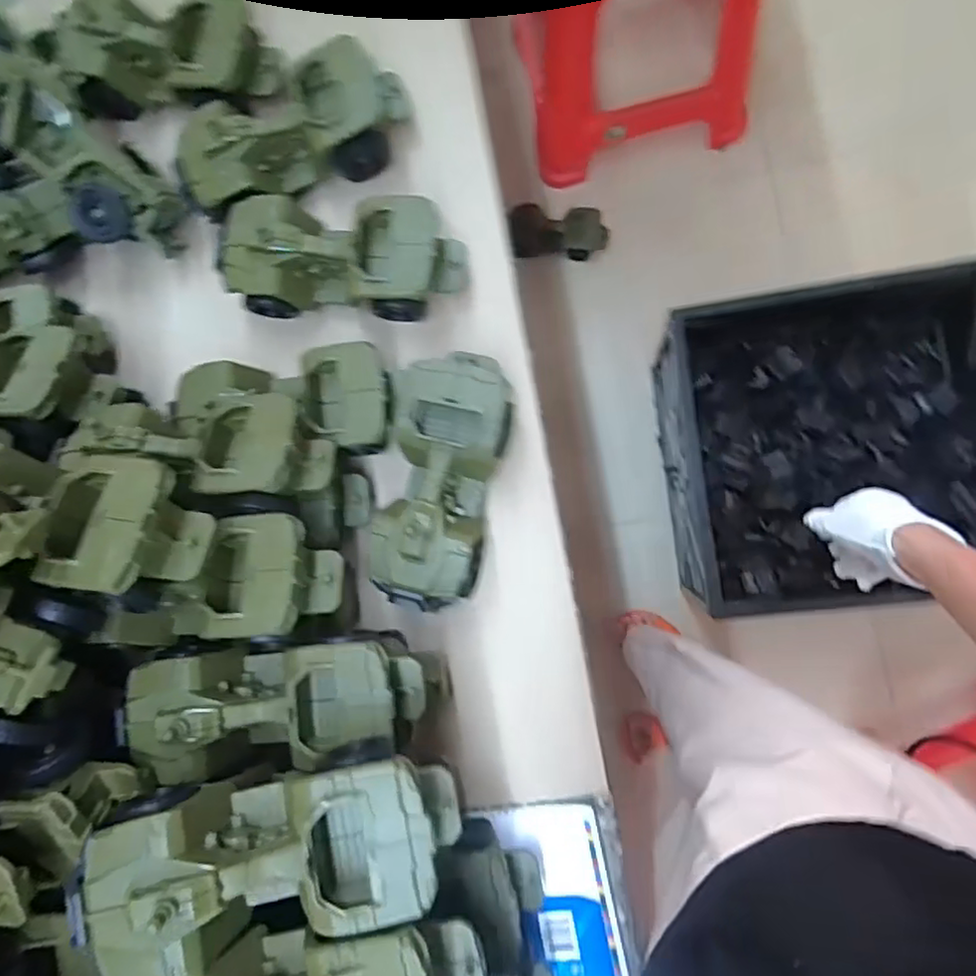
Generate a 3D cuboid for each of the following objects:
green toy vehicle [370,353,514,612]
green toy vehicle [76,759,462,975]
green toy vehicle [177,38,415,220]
[{"bbox_3d":[-0.036,-0.005,0.492,0.083,0.073,0.198,10,89,9],"label":"green toy vehicle"},{"bbox_3d":[-0.109,0.197,0.338,0.186,0.068,0.079,-10,86,-8],"label":"green toy vehicle"},{"bbox_3d":[-0.161,-0.286,0.529,0.196,0.072,0.075,-24,84,7],"label":"green toy vehicle"}]

